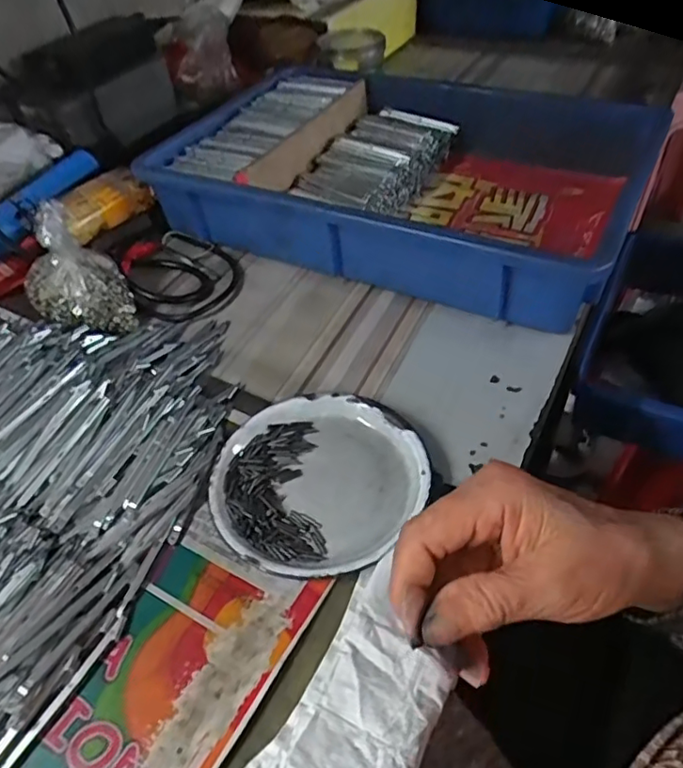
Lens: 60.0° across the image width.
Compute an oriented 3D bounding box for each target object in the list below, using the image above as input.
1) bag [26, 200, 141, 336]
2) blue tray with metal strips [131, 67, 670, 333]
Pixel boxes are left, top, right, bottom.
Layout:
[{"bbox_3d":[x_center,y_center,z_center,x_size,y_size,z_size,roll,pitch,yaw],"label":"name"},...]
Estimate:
[{"bbox_3d":[-0.228,-0.096,0.498,0.075,0.098,0.090,-28,49,-21],"label":"bag"},{"bbox_3d":[0.057,-0.221,0.607,0.442,0.088,0.330,20,51,24],"label":"blue tray with metal strips"}]

